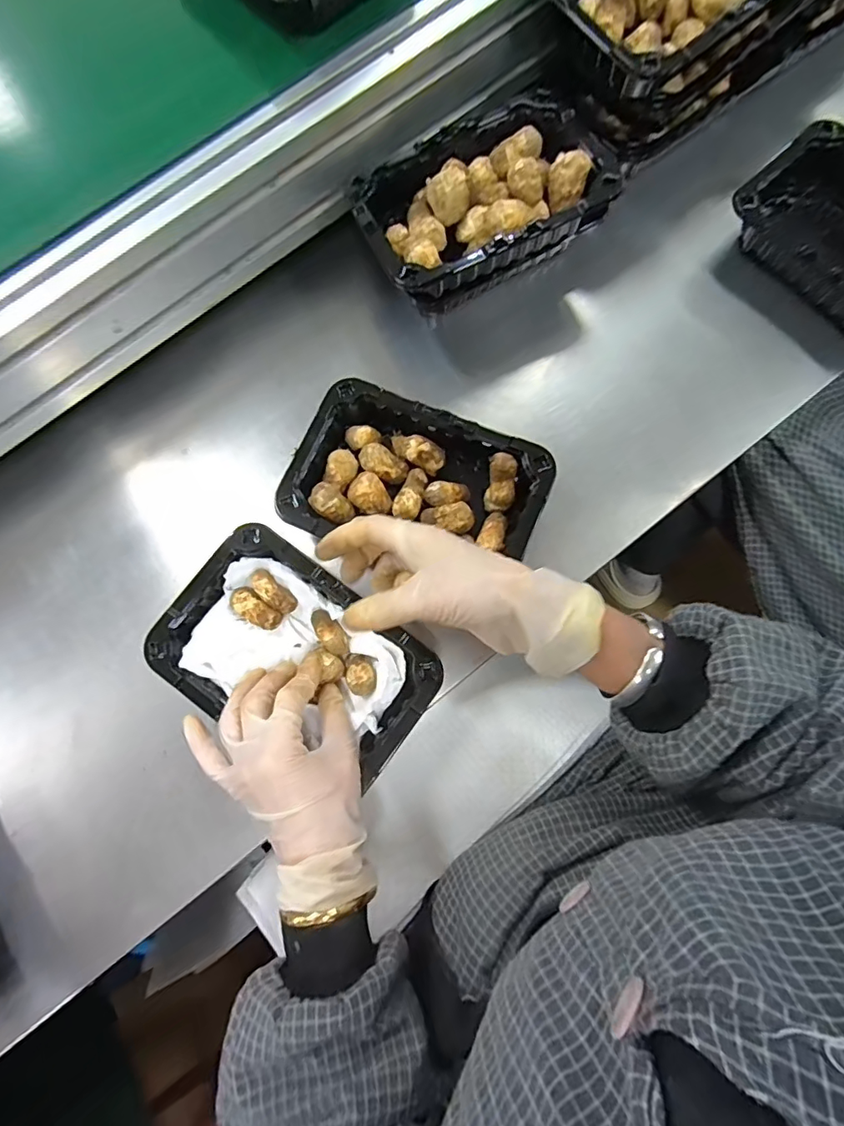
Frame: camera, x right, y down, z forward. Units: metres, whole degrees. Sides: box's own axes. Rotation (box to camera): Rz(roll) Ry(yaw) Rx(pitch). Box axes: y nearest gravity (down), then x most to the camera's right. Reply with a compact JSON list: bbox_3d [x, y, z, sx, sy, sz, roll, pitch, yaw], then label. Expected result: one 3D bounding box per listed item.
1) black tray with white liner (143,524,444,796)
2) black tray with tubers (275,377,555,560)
[{"bbox_3d":[-0.089,0.069,0.370,0.185,0.030,0.122,36,82,7],"label":"black tray with white liner"},{"bbox_3d":[-0.004,-0.059,0.400,0.184,0.049,0.117,21,81,6],"label":"black tray with tubers"}]

